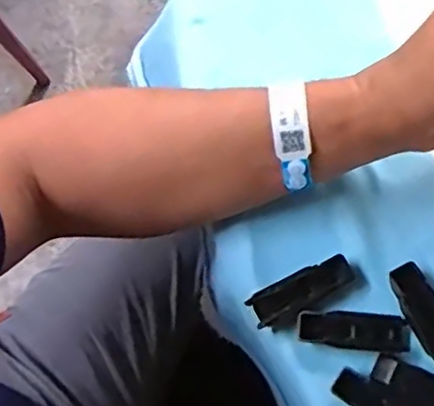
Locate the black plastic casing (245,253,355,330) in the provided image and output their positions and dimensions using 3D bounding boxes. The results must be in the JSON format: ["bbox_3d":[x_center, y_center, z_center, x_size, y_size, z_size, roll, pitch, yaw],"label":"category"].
[{"bbox_3d":[0.052,0.054,0.404,0.066,0.007,0.021,-26,78,-7],"label":"black plastic casing"}]

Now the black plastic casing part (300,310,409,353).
[{"bbox_3d":[0.084,0.078,0.397,0.068,0.008,0.021,6,76,1],"label":"black plastic casing part"}]

